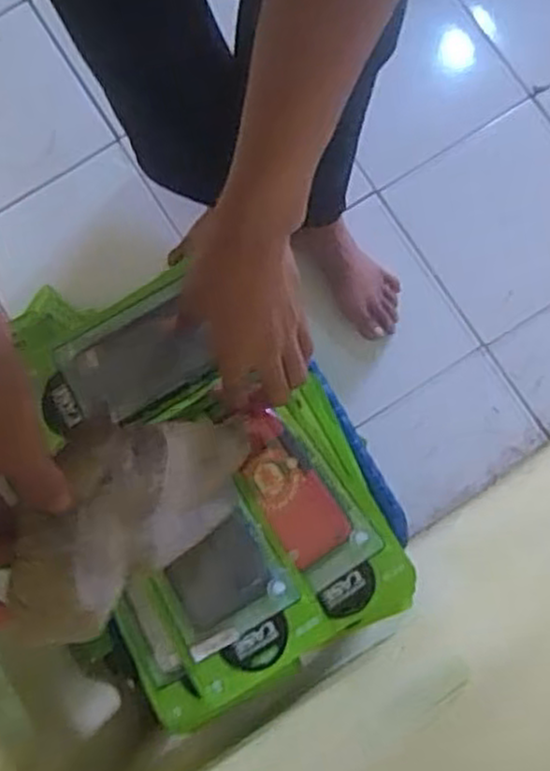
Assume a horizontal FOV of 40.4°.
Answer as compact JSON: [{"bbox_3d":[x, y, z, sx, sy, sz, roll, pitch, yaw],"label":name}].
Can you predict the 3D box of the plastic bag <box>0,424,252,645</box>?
[{"bbox_3d":[-0.078,0.076,0.486,0.100,0.224,0.076,-45,80,19],"label":"plastic bag"}]

